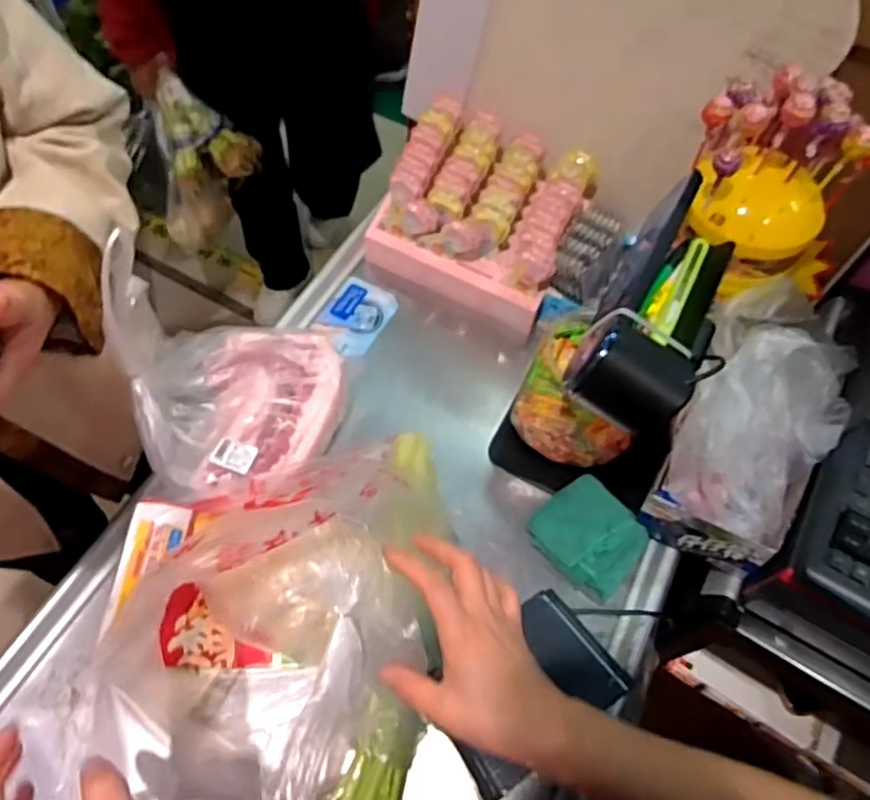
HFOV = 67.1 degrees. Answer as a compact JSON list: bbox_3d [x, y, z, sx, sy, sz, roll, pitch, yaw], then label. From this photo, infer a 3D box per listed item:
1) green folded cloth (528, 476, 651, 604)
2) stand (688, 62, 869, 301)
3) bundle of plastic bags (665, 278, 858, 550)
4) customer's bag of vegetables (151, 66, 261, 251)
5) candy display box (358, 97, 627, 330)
[{"bbox_3d":[0.160,0.140,0.679,0.093,0.032,0.109,-39,70,-22],"label":"green folded cloth"},{"bbox_3d":[0.314,-0.193,0.620,0.153,0.189,0.127,4,60,-2],"label":"stand"},{"bbox_3d":[0.322,0.006,0.654,0.156,0.108,0.248,24,62,9],"label":"bundle of plastic bags"},{"bbox_3d":[-0.478,-0.480,1.381,0.225,0.371,0.117,-5,61,-7],"label":"customer's bag of vegetables"},{"bbox_3d":[0.069,-0.220,0.804,0.264,0.145,0.169,28,62,11],"label":"candy display box"}]

